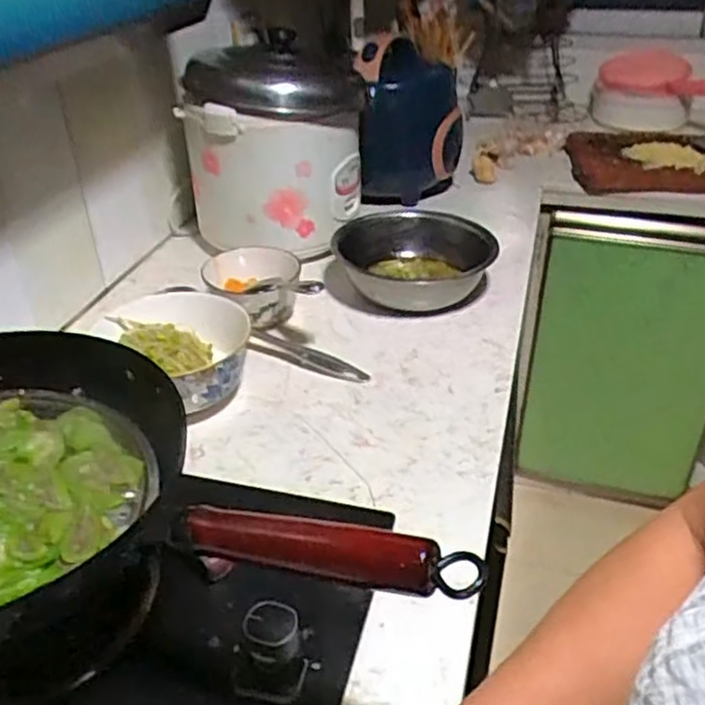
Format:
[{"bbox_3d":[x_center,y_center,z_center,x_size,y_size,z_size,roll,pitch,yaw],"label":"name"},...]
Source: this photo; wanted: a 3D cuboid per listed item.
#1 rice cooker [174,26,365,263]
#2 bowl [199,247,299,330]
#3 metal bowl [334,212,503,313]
[{"bbox_3d":[-0.117,-0.303,1.090,0.248,0.290,0.223,-26,40,-32],"label":"rice cooker"},{"bbox_3d":[-0.132,-0.081,0.944,0.124,0.076,0.127,-1,33,1],"label":"bowl"},{"bbox_3d":[0.085,-0.133,1.017,0.216,0.074,0.224,-5,34,-5],"label":"metal bowl"}]

